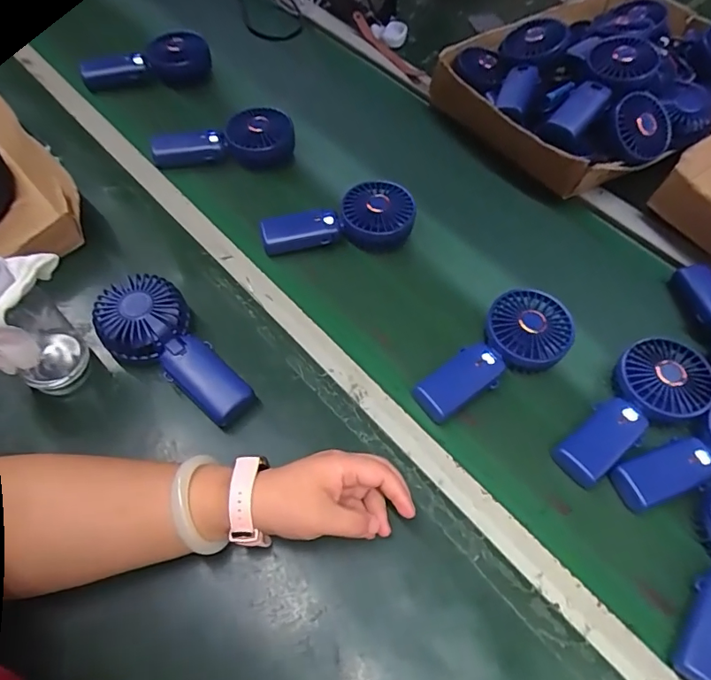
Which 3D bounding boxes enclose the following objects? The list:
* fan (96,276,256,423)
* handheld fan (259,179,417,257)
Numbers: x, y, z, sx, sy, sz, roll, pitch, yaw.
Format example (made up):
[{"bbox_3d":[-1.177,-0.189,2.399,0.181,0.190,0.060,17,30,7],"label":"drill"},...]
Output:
[{"bbox_3d":[-0.173,0.008,0.476,0.174,0.033,0.078,43,66,8],"label":"fan"},{"bbox_3d":[-0.021,-0.138,0.590,0.177,0.041,0.073,-14,60,-12],"label":"handheld fan"}]

